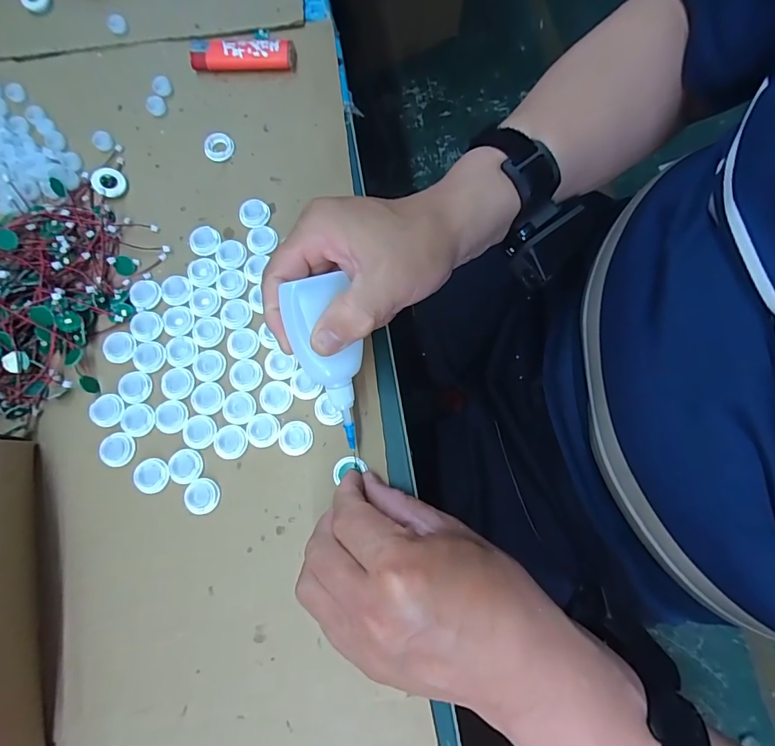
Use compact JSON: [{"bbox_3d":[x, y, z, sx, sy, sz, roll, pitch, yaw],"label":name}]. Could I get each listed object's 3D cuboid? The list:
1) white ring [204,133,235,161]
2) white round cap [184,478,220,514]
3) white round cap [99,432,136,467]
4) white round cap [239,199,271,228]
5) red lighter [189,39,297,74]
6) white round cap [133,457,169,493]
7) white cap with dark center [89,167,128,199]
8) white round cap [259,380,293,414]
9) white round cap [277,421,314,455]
[{"bbox_3d":[-0.134,-0.180,0.341,0.023,0.005,0.022,0,78,1],"label":"white ring"},{"bbox_3d":[-0.123,0.082,0.285,0.021,0.004,0.022,0,78,1],"label":"white round cap"},{"bbox_3d":[-0.184,0.052,0.291,0.022,0.004,0.022,-2,78,1],"label":"white round cap"},{"bbox_3d":[-0.101,-0.121,0.328,0.023,0.007,0.023,0,78,1],"label":"white round cap"},{"bbox_3d":[-0.119,-0.261,0.351,0.085,0.012,0.027,0,78,1],"label":"red lighter"},{"bbox_3d":[-0.158,0.069,0.287,0.022,0.004,0.022,0,78,1],"label":"white round cap"},{"bbox_3d":[-0.215,-0.148,0.332,0.022,0.011,0.023,0,78,1],"label":"white cap with dark center"},{"bbox_3d":[-0.078,0.017,0.297,0.023,0.004,0.023,0,78,1],"label":"white round cap"},{"bbox_3d":[-0.063,0.044,0.292,0.022,0.005,0.022,-4,78,0],"label":"white round cap"}]

